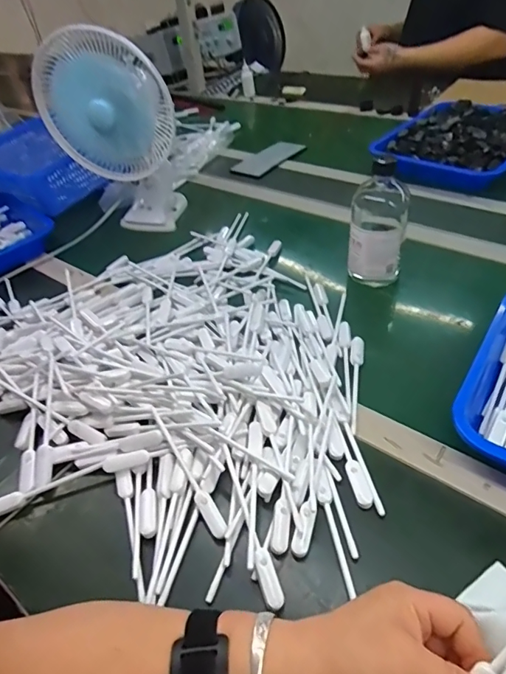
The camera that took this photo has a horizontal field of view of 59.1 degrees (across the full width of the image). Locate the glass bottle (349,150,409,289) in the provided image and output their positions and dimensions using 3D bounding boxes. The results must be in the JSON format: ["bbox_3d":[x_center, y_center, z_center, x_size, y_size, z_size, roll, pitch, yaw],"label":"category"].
[{"bbox_3d":[0.169,-0.146,0.609,0.073,0.162,0.060,9,45,18],"label":"glass bottle"}]

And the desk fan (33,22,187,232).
[{"bbox_3d":[-0.225,-0.343,0.751,0.205,0.285,0.147,-17,43,-10],"label":"desk fan"}]

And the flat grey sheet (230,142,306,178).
[{"bbox_3d":[0.039,-0.401,1.007,0.186,0.012,0.072,-38,62,-25],"label":"flat grey sheet"}]

